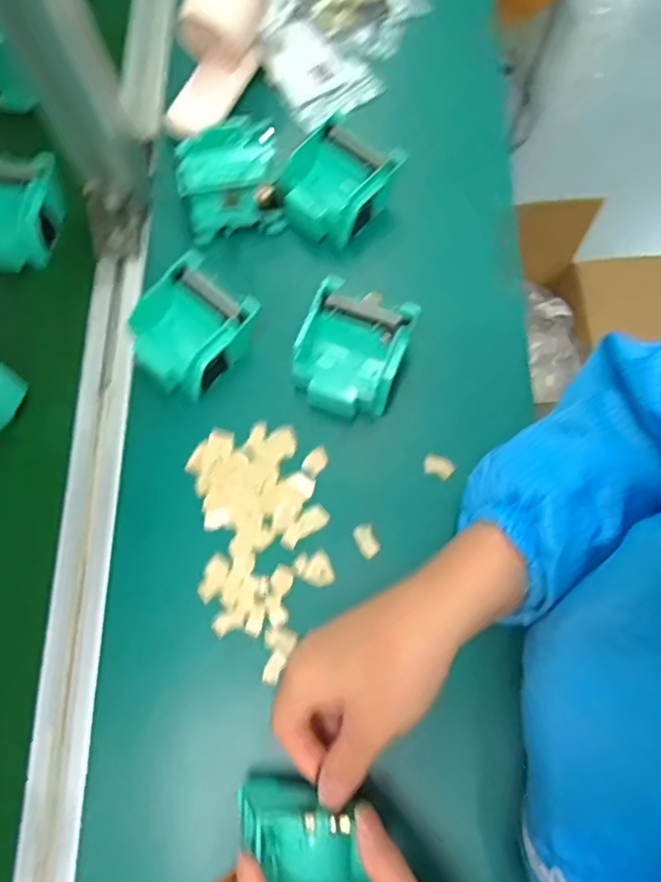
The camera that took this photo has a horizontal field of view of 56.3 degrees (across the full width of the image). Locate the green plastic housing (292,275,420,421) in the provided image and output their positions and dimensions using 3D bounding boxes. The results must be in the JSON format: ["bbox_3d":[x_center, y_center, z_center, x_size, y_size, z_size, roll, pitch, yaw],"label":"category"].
[{"bbox_3d":[0.014,-0.062,0.441,0.073,0.035,0.085,21,75,8],"label":"green plastic housing"}]

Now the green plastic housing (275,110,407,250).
[{"bbox_3d":[0.002,-0.203,0.486,0.083,0.035,0.081,32,77,11],"label":"green plastic housing"}]

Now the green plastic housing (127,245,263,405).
[{"bbox_3d":[-0.102,-0.081,0.451,0.077,0.036,0.084,39,78,12],"label":"green plastic housing"}]

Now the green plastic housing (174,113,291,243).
[{"bbox_3d":[-0.079,-0.208,0.488,0.075,0.036,0.083,-12,73,-2],"label":"green plastic housing"}]

